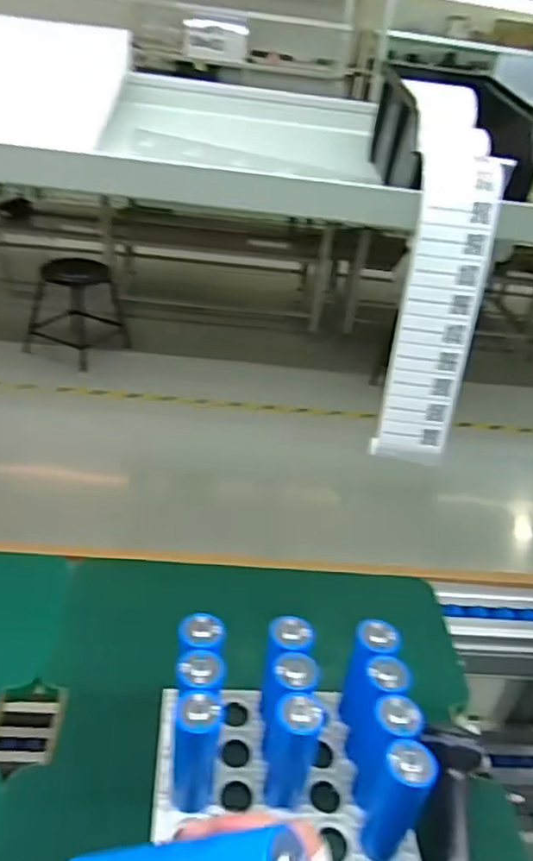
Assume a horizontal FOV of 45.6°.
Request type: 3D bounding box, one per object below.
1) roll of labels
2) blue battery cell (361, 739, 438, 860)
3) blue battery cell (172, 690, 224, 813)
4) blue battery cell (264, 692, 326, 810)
[{"bbox_3d":[0.129,-0.121,0.493,0.065,0.298,0.090,4,11,-6],"label":"roll of labels"},{"bbox_3d":[0.108,0.312,0.532,0.037,0.122,0.037,25,35,25],"label":"blue battery cell"},{"bbox_3d":[-0.062,0.279,0.552,0.046,0.124,0.037,4,32,-6],"label":"blue battery cell"},{"bbox_3d":[0.021,0.286,0.563,0.043,0.124,0.040,13,32,8],"label":"blue battery cell"}]

